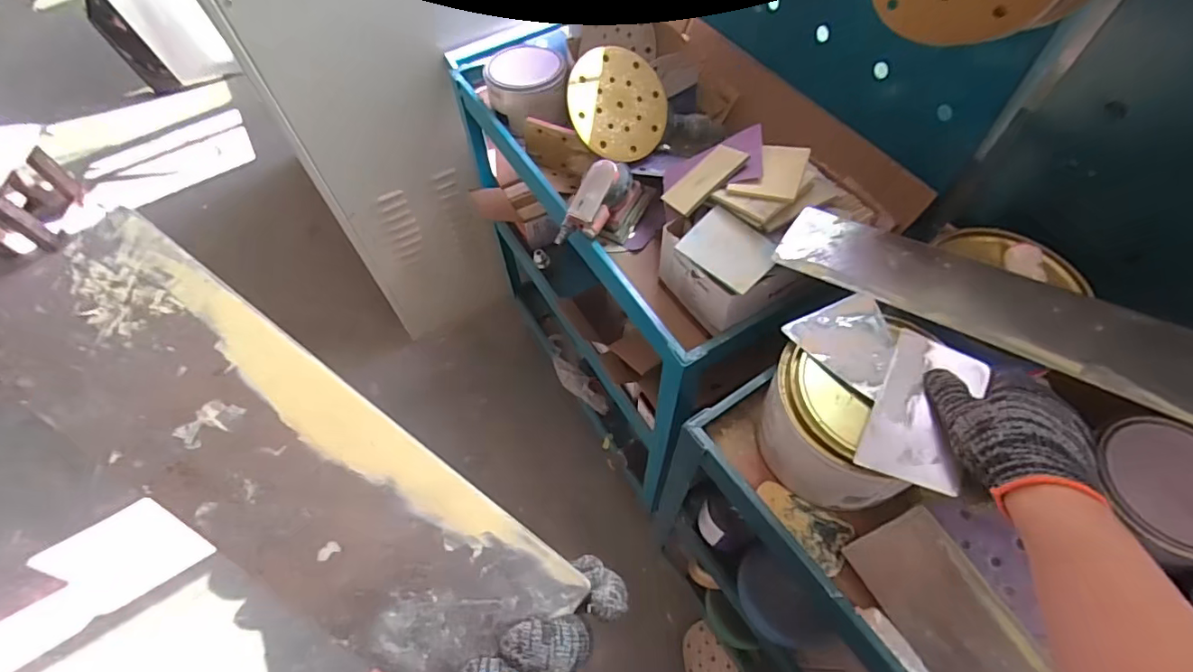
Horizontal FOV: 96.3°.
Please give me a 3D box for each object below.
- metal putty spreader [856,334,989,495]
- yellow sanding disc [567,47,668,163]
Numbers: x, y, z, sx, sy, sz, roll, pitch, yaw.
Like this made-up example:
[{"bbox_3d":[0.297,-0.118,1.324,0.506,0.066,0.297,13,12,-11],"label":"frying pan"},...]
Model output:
[{"bbox_3d":[0.270,0.058,0.440,0.069,0.005,0.133,16,63,37],"label":"metal putty spreader"},{"bbox_3d":[0.030,-0.301,0.699,0.139,0.006,0.137,-9,98,-24],"label":"yellow sanding disc"}]

